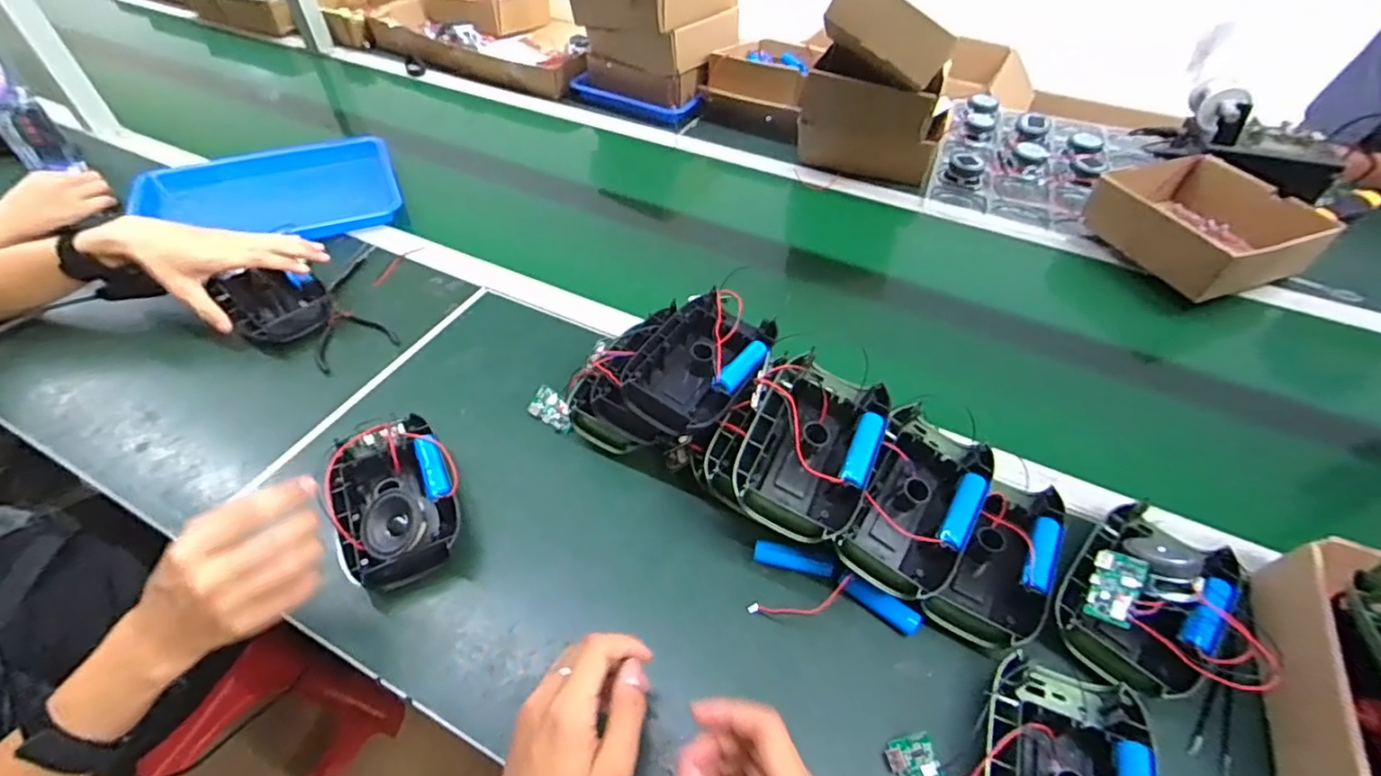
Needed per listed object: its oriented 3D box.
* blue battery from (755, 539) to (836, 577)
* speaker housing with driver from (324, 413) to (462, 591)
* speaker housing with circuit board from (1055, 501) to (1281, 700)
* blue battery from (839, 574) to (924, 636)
[{"bbox_3d":[0.087,0.149,0.511,0.067,0.017,0.016,15,50,11],"label":"blue battery"},{"bbox_3d":[-0.256,0.094,0.522,0.101,0.054,0.145,-24,54,-21],"label":"speaker housing with driver"},{"bbox_3d":[0.365,0.159,0.463,0.116,0.050,0.157,37,58,27],"label":"speaker housing with circuit board"},{"bbox_3d":[0.153,0.172,0.485,0.066,0.020,0.018,31,55,23],"label":"blue battery"}]

